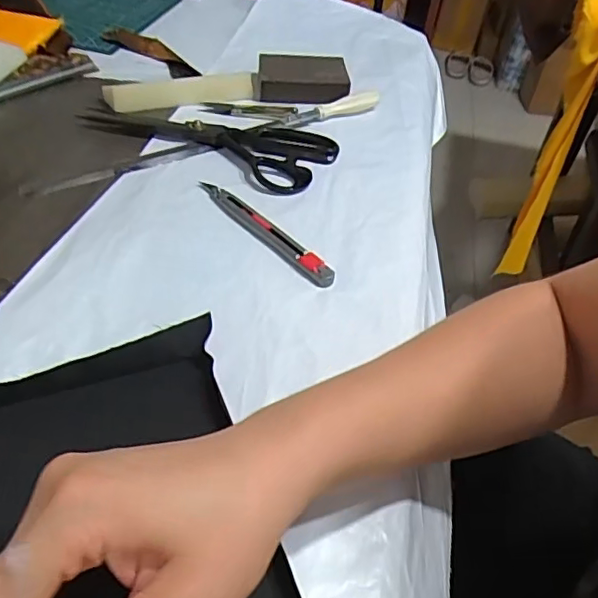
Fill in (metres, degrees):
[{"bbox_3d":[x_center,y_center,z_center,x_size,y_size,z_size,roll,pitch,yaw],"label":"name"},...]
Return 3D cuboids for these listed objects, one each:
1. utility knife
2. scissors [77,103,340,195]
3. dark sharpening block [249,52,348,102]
[{"bbox_3d":[-0.032,-0.056,0.469,0.020,0.008,0.158,-31,56,-32],"label":"utility knife"},{"bbox_3d":[-0.086,-0.162,0.566,0.237,0.012,0.100,20,46,13],"label":"scissors"},{"bbox_3d":[0.001,-0.250,0.654,0.103,0.023,0.079,3,44,-4],"label":"dark sharpening block"}]

